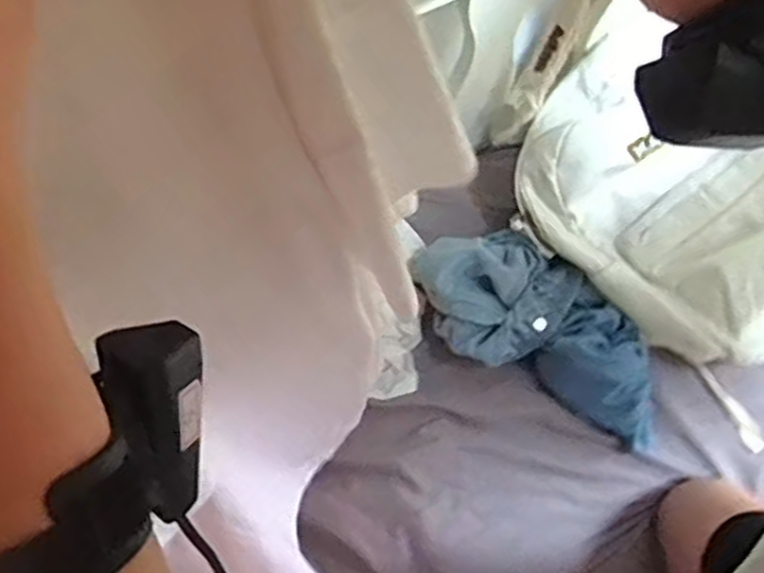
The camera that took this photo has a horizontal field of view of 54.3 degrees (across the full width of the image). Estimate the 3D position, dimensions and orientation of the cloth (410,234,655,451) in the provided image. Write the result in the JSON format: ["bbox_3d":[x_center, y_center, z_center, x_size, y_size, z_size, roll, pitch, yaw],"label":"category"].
[{"bbox_3d":[0.193,0.053,0.897,0.346,0.080,0.163,35,73,11],"label":"cloth"}]

